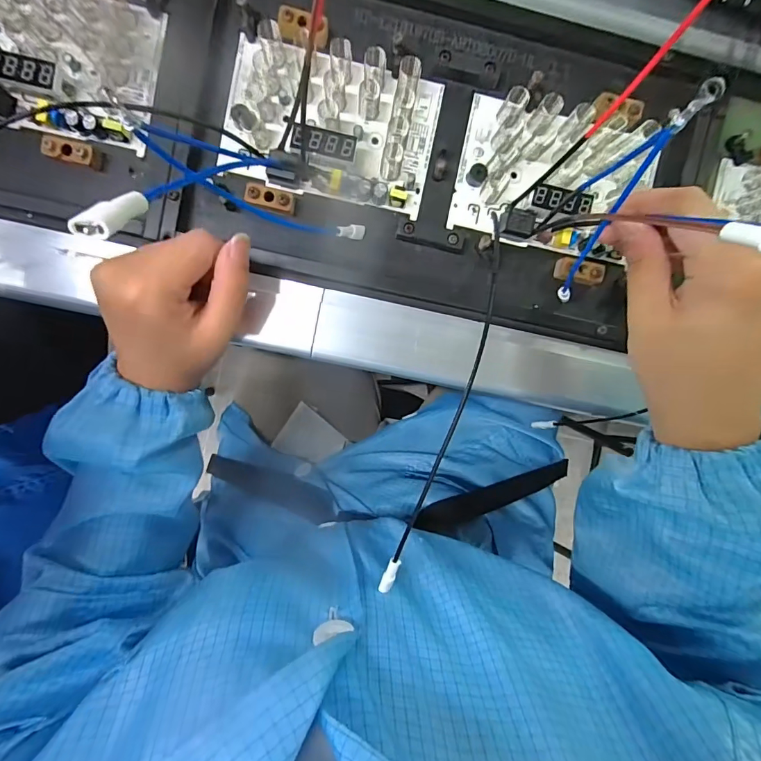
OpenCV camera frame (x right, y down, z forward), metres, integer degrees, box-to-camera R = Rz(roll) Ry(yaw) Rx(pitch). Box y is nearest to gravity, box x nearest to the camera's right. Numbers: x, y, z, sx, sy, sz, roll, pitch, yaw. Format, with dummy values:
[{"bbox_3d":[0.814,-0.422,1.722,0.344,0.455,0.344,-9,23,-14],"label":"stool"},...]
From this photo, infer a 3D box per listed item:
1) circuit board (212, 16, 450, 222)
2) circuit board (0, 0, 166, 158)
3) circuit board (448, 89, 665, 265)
[{"bbox_3d":[-0.032,-0.166,0.266,0.134,0.019,0.085,12,94,-4],"label":"circuit board"},{"bbox_3d":[-0.211,-0.204,0.256,0.131,0.023,0.086,13,94,-4],"label":"circuit board"},{"bbox_3d":[0.120,-0.137,0.275,0.131,0.022,0.091,11,94,-4],"label":"circuit board"}]

